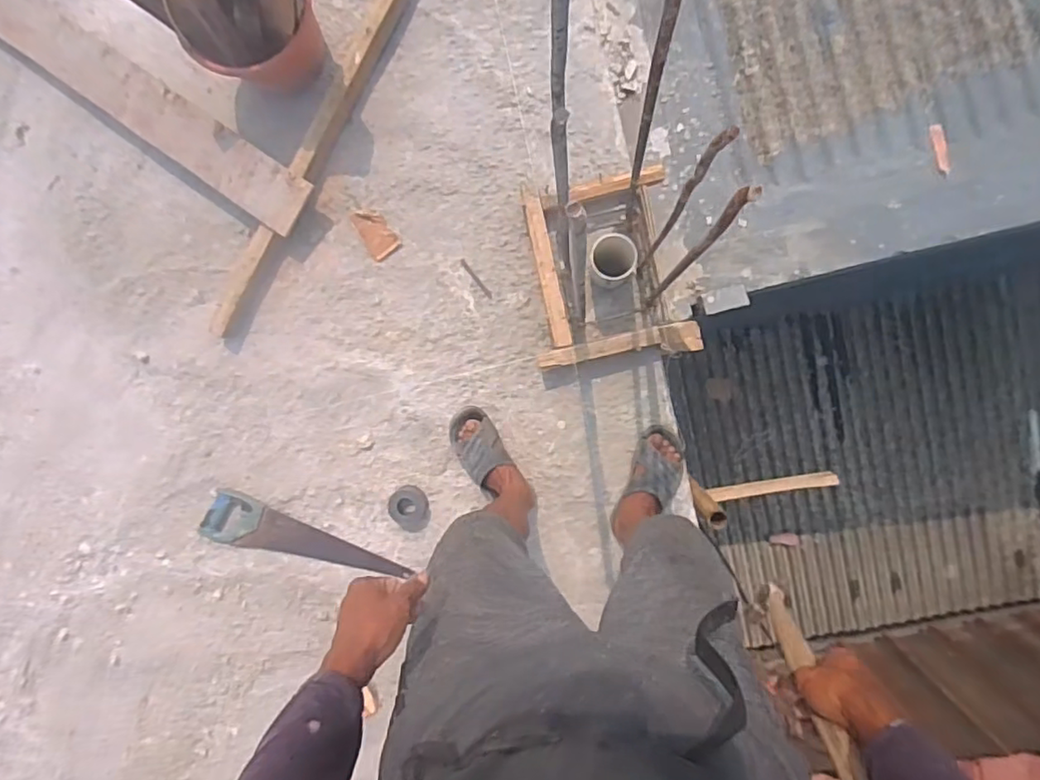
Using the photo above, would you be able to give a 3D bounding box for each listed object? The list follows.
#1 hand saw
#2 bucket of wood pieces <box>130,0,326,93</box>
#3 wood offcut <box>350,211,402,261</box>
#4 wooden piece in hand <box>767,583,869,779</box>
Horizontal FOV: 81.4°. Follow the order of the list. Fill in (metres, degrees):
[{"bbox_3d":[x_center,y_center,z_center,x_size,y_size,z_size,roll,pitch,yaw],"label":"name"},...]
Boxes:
[{"bbox_3d":[-0.568,0.394,1.581,0.513,0.033,0.142,18,99,-3],"label":"hand saw"},{"bbox_3d":[-0.536,-0.748,1.167,0.250,0.295,0.259,0,94,4],"label":"bucket of wood pieces"},{"bbox_3d":[-0.339,-0.369,1.411,0.069,0.020,0.129,-37,91,5],"label":"wood offcut"},{"bbox_3d":[0.326,0.325,0.680,0.028,0.344,0.026,-43,96,17],"label":"wooden piece in hand"}]

